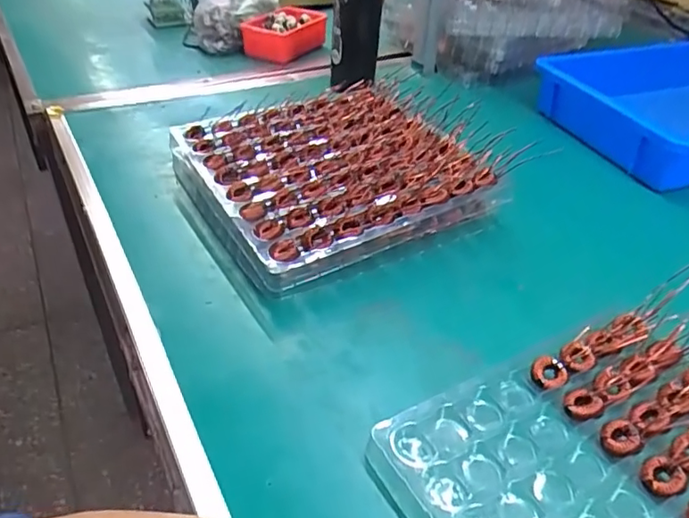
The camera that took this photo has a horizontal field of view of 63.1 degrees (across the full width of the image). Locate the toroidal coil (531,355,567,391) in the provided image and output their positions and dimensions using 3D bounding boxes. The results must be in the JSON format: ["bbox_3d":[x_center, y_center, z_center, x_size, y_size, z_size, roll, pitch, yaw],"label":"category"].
[{"bbox_3d":[0.163,0.089,0.446,0.026,0.008,0.025,19,42,18],"label":"toroidal coil"}]

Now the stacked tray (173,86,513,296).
[{"bbox_3d":[-0.023,-0.097,0.639,0.284,0.064,0.276,-19,44,-24],"label":"stacked tray"}]

